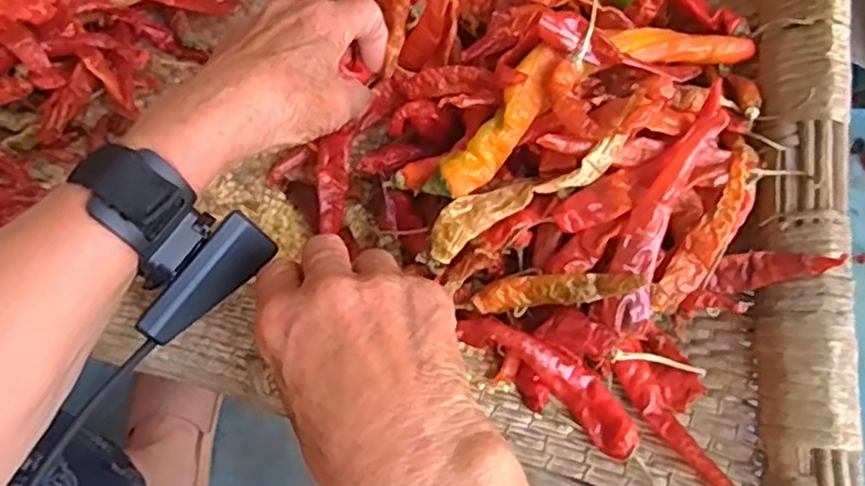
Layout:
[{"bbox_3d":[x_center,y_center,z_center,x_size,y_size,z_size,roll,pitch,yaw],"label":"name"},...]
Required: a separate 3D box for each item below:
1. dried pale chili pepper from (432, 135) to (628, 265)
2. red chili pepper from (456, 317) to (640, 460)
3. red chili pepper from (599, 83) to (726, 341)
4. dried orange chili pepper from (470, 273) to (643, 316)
[{"bbox_3d":[0.044,-0.023,0.327,0.102,0.012,0.024,-26,69,6],"label":"dried pale chili pepper"},{"bbox_3d":[0.058,0.065,0.333,0.097,0.017,0.029,32,73,14],"label":"red chili pepper"},{"bbox_3d":[0.105,-0.014,0.309,0.025,0.011,0.115,23,100,12],"label":"red chili pepper"},{"bbox_3d":[0.058,0.022,0.324,0.080,0.009,0.013,-8,67,21],"label":"dried orange chili pepper"}]

